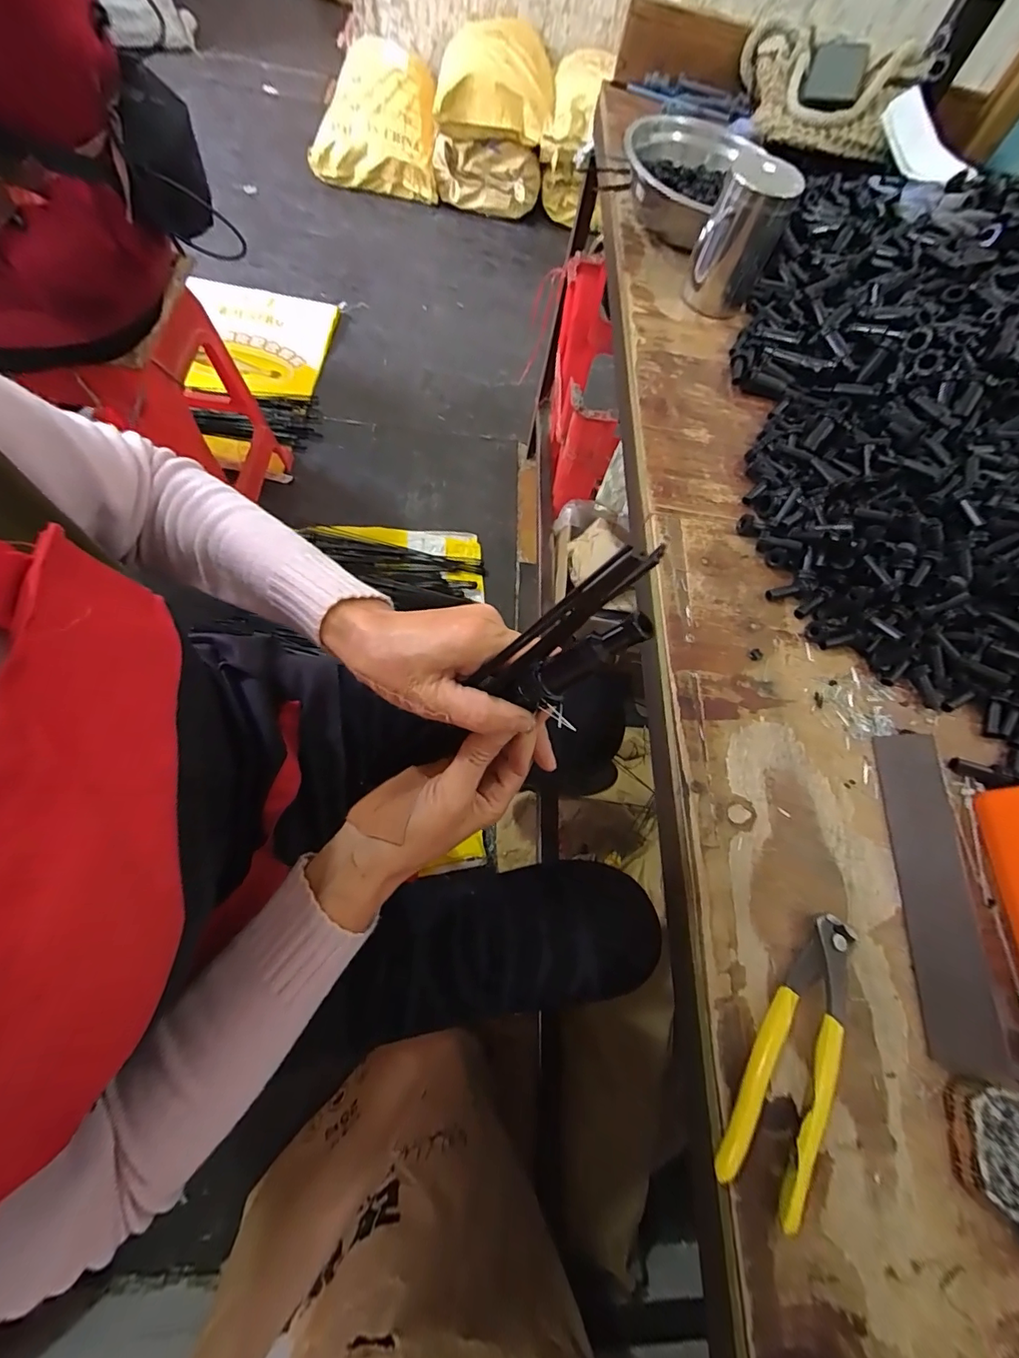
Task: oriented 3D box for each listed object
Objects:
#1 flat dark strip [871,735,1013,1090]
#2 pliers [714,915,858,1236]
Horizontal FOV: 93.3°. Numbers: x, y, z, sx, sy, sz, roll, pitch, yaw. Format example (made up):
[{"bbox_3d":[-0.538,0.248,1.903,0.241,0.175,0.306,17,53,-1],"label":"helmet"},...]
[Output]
[{"bbox_3d":[0.310,0.148,0.347,0.045,0.009,0.220,9,68,-5],"label":"flat dark strip"},{"bbox_3d":[0.179,0.227,0.297,0.047,0.017,0.162,34,68,5],"label":"pliers"}]

